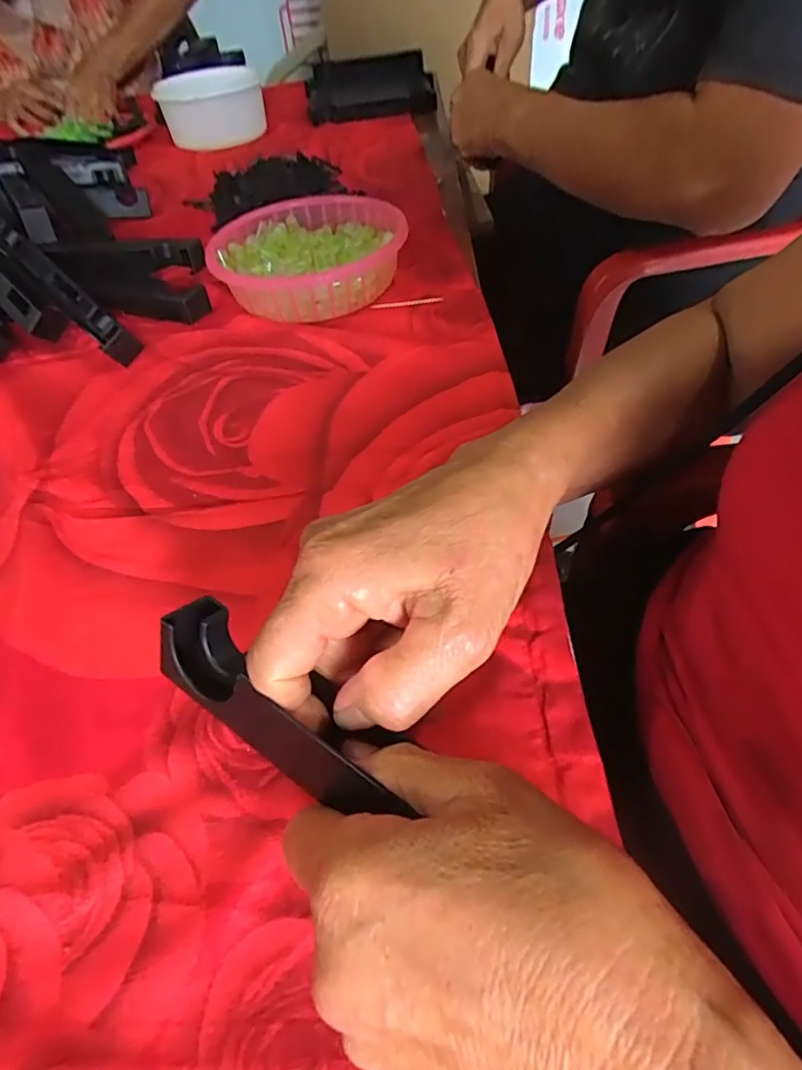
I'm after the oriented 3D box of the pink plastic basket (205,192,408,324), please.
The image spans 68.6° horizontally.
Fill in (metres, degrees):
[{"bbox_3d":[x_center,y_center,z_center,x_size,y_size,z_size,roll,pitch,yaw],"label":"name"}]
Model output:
[{"bbox_3d":[-0.077,-0.242,0.518,0.164,0.053,0.151,-16,48,-8],"label":"pink plastic basket"}]

